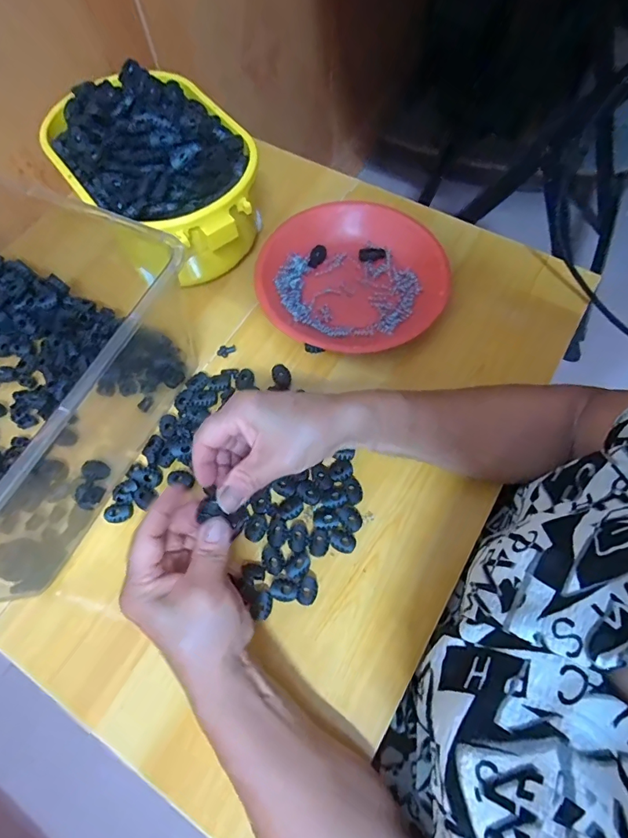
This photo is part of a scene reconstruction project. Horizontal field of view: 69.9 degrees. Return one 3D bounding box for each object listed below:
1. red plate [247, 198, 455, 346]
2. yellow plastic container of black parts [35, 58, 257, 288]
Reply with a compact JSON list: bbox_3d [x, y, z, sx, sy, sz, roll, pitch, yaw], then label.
[{"bbox_3d":[0.043,-0.147,0.471,0.188,0.036,0.182,-1,66,2],"label":"red plate"},{"bbox_3d":[-0.153,-0.244,0.465,0.166,0.112,0.232,-35,70,-14],"label":"yellow plastic container of black parts"}]

